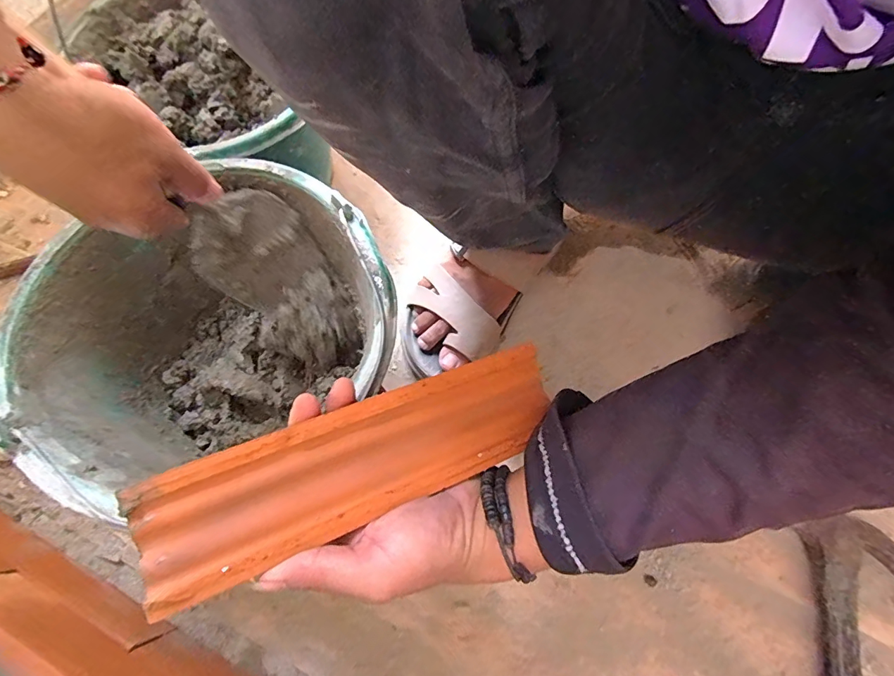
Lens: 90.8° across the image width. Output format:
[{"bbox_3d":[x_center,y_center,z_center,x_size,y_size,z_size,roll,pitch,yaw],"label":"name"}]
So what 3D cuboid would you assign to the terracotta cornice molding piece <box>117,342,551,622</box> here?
[{"bbox_3d":[-0.040,0.064,0.238,0.223,0.018,0.058,-20,68,-21],"label":"terracotta cornice molding piece"}]

